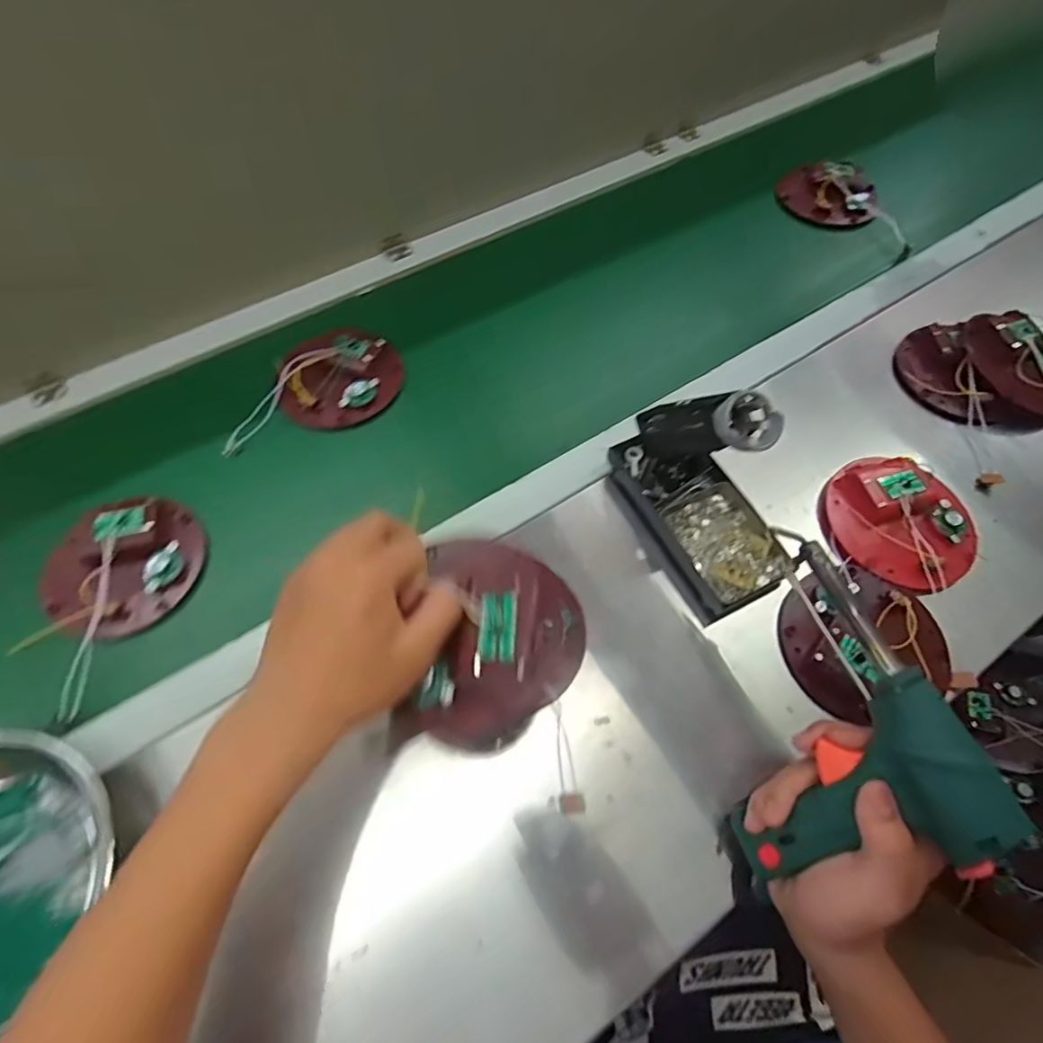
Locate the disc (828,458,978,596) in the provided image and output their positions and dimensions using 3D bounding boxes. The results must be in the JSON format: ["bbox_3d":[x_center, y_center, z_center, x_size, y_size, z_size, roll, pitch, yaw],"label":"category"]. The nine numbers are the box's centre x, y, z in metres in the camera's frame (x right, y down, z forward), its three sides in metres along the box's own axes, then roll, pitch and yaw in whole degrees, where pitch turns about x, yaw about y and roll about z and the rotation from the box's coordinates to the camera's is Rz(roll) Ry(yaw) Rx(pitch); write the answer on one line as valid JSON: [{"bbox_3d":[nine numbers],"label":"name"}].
[{"bbox_3d":[0.317,-0.002,0.465,0.104,0.028,0.117,-26,65,-13],"label":"disc"}]

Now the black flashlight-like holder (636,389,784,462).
[{"bbox_3d":[0.127,-0.068,0.414,0.042,0.132,0.047,-35,102,-17],"label":"black flashlight-like holder"}]

